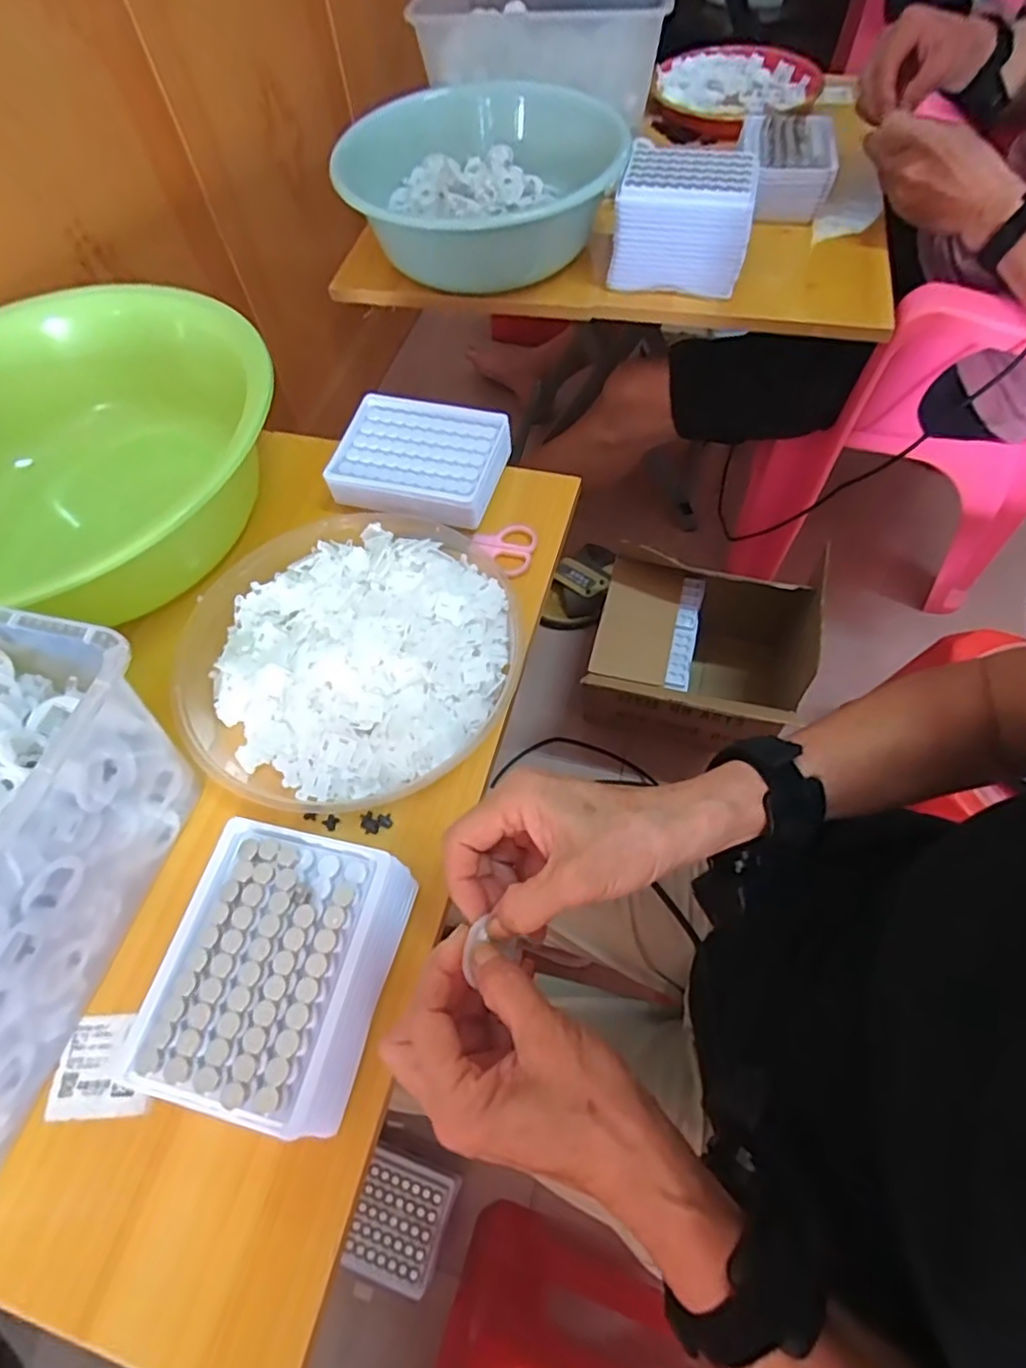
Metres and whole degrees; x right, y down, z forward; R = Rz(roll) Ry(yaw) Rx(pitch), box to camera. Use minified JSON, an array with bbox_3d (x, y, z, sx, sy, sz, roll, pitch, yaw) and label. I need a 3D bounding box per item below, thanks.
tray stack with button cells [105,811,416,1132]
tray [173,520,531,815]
[{"bbox_3d":[-0.122,0.149,0.341,0.112,0.051,0.131,10,62,9],"label":"tray stack with button cells"},{"bbox_3d":[-0.118,-0.030,0.459,0.233,0.043,0.232,-2,61,3],"label":"tray"}]

